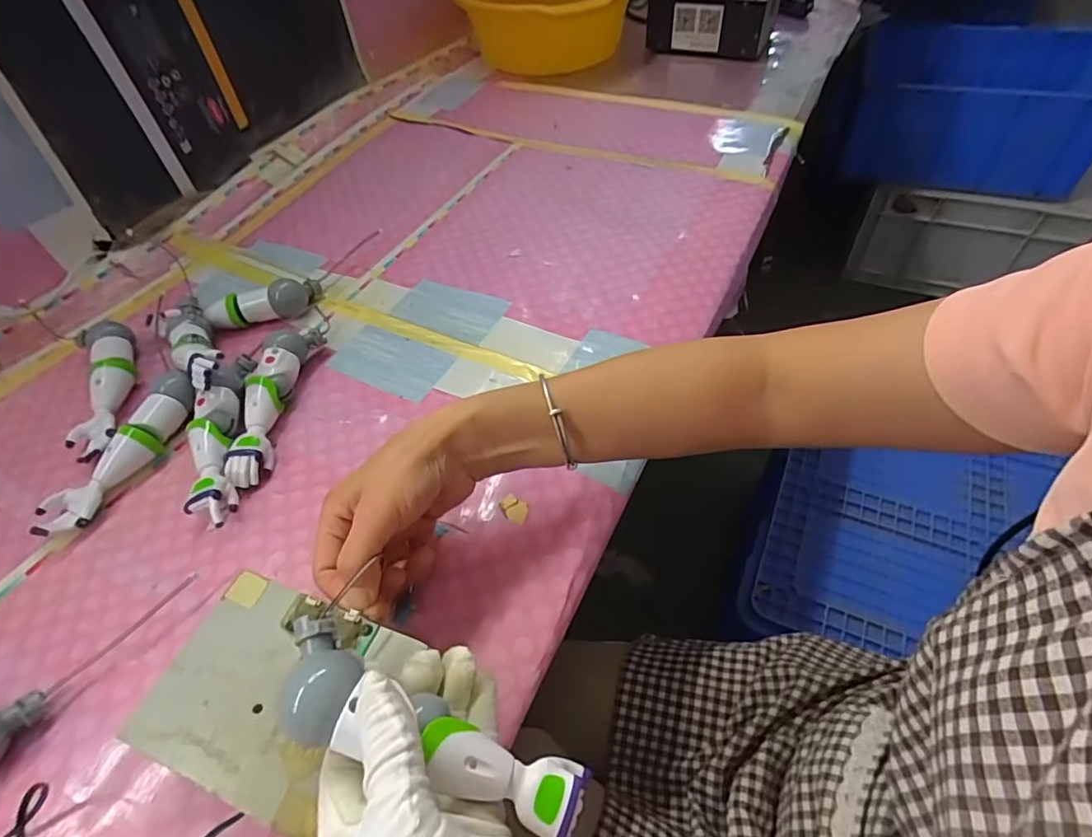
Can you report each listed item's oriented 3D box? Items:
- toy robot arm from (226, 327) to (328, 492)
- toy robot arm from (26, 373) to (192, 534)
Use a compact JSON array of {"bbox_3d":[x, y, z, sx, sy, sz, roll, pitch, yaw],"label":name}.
[{"bbox_3d":[-0.227,-0.015,0.451,0.036,0.031,0.154,2,51,4],"label":"toy robot arm"},{"bbox_3d":[-0.324,0.026,0.425,0.038,0.031,0.143,14,53,13],"label":"toy robot arm"}]

